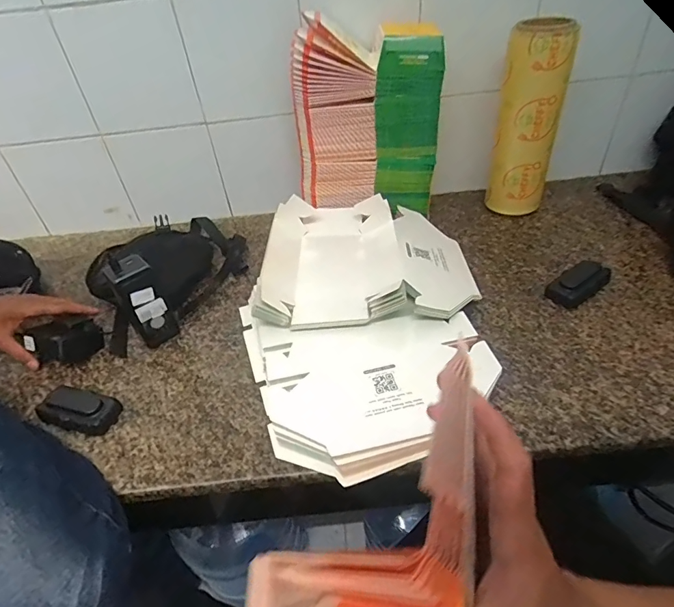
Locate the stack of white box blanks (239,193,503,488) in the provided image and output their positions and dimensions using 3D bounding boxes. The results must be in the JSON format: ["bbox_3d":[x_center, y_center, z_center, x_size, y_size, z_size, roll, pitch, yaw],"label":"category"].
[{"bbox_3d":[0.035,0.007,0.619,0.337,0.084,0.466,-4,41,2],"label":"stack of white box blanks"}]

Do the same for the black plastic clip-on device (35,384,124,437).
[{"bbox_3d":[-0.340,0.138,0.565,0.104,0.024,0.052,8,43,16],"label":"black plastic clip-on device"}]

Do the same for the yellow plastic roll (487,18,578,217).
[{"bbox_3d":[0.342,-0.317,0.774,0.110,0.325,0.089,9,43,17],"label":"yellow plastic roll"}]

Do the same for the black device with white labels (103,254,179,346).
[{"bbox_3d":[-0.283,-0.004,0.627,0.053,0.138,0.057,-31,46,-26],"label":"black device with white labels"}]

